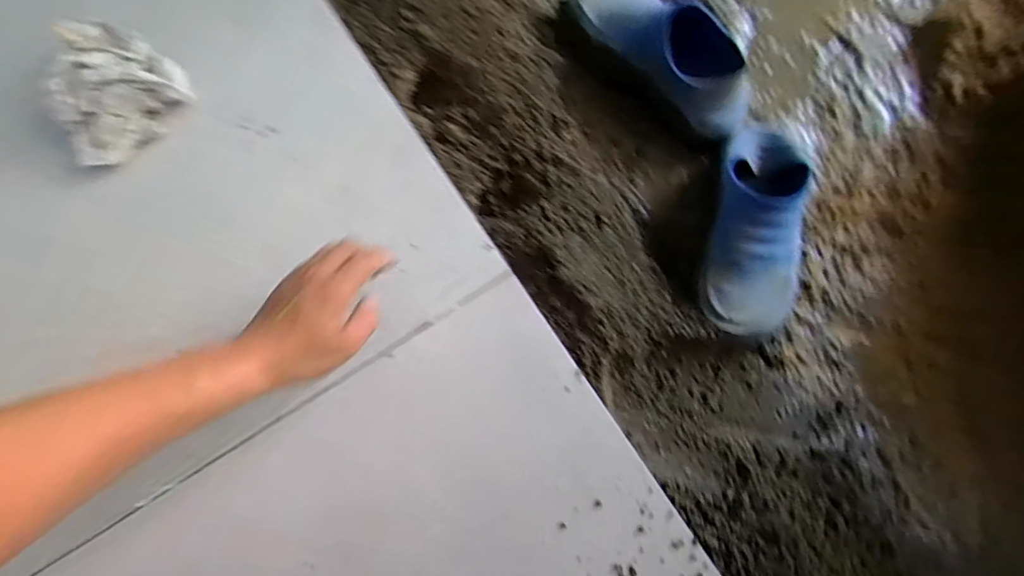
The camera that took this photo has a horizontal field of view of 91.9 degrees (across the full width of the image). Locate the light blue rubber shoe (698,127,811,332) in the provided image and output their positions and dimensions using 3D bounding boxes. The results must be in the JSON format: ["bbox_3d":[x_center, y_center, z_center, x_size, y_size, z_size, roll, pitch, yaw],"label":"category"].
[{"bbox_3d":[0.275,-0.076,0.553,0.104,0.093,0.263,10,77,4],"label":"light blue rubber shoe"}]

